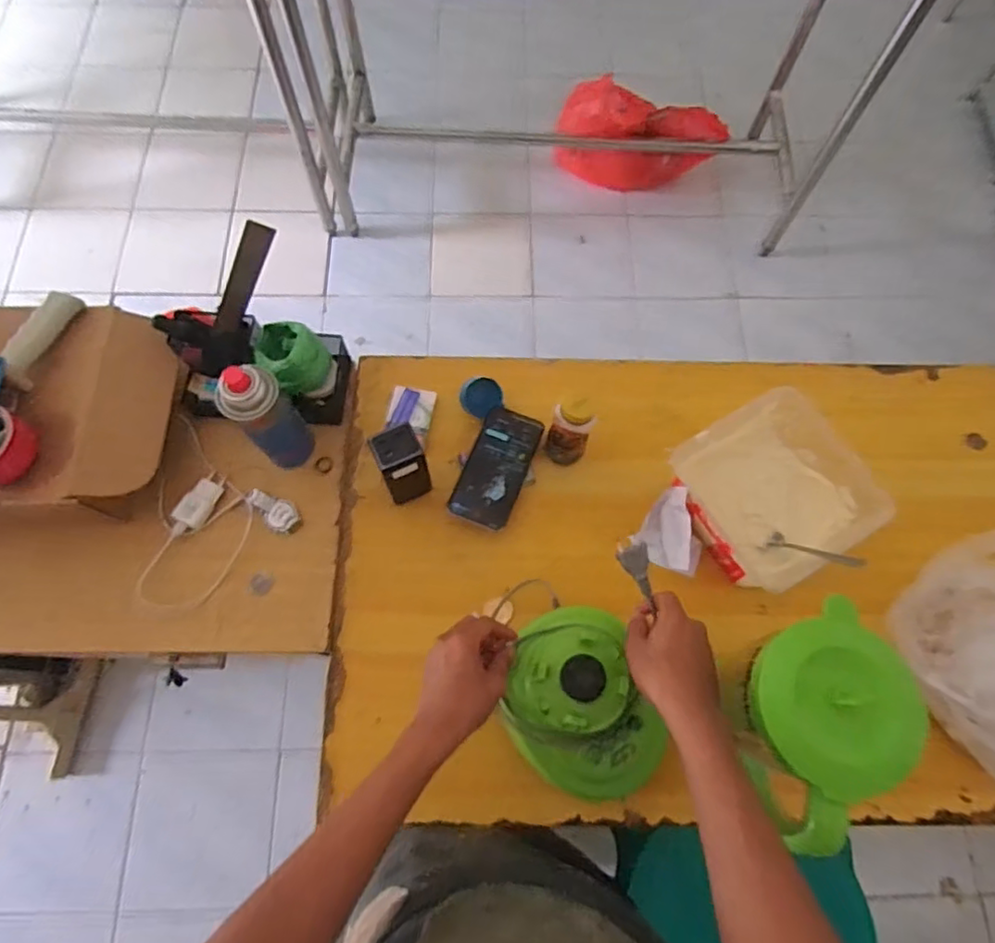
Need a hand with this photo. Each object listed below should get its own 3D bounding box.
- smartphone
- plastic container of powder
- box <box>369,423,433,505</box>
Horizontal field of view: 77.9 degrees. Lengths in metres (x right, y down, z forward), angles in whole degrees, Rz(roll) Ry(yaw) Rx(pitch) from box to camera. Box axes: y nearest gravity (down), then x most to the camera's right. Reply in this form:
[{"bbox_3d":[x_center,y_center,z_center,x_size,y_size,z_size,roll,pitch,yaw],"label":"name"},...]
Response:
[{"bbox_3d":[-0.001,-0.006,0.805,0.080,0.016,0.157,21,71,6],"label":"smartphone"},{"bbox_3d":[0.341,0.024,0.767,0.200,0.072,0.208,-29,73,-11],"label":"plastic container of powder"},{"bbox_3d":[-0.115,-0.004,0.759,0.054,0.132,0.056,-23,72,-9],"label":"box"}]

